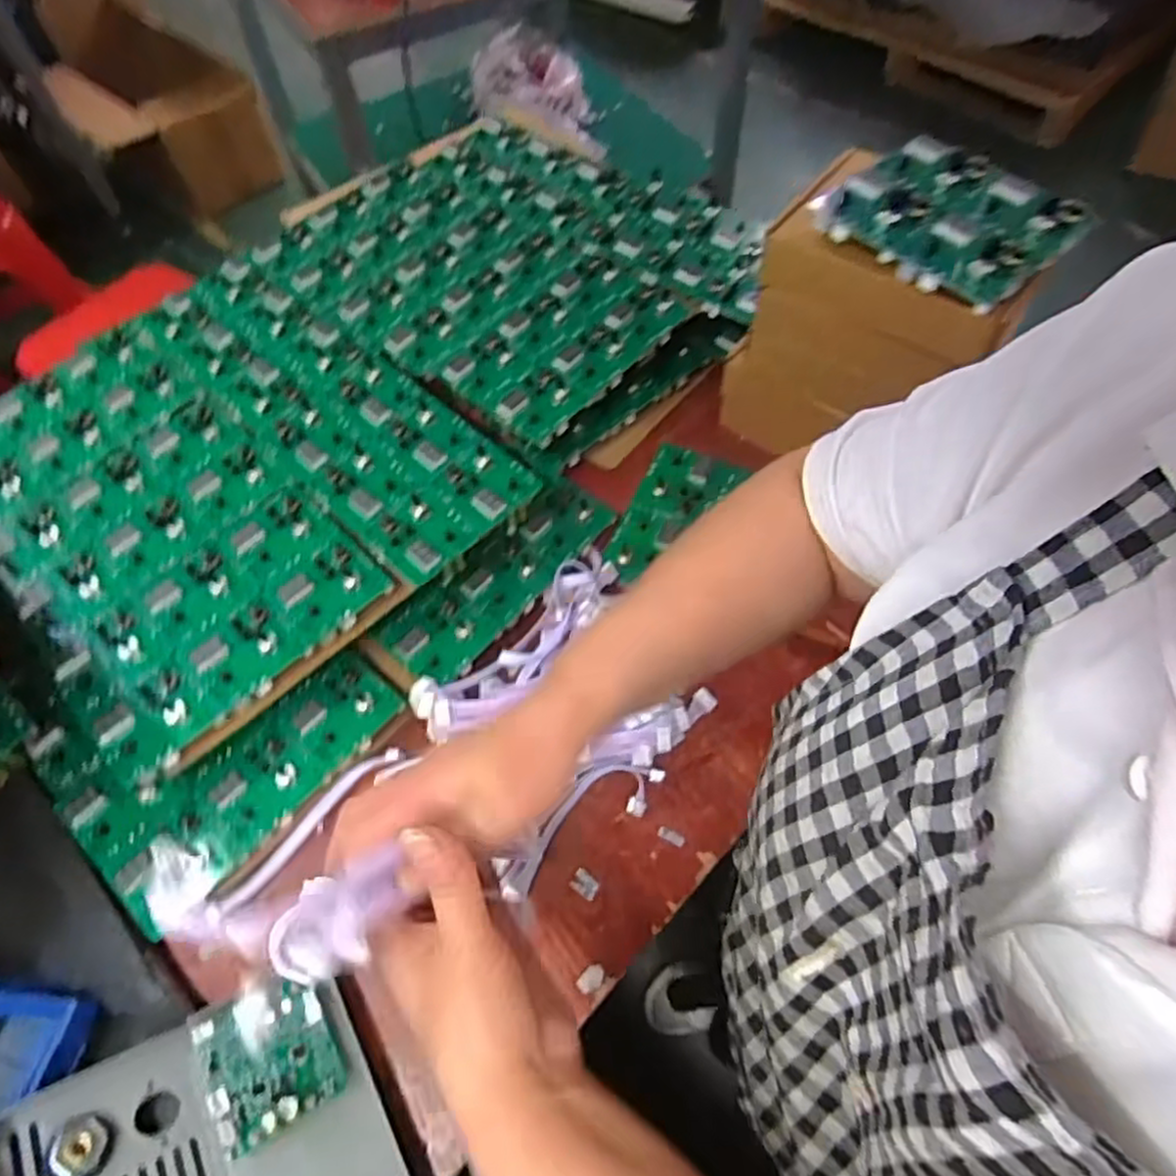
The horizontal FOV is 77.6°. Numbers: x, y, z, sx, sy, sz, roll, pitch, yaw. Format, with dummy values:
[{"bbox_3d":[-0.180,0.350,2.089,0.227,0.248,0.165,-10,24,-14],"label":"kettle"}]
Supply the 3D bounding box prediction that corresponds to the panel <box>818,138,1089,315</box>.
[{"bbox_3d":[0.242,-0.250,0.488,0.125,0.017,0.137,-37,65,-18],"label":"panel"}]

